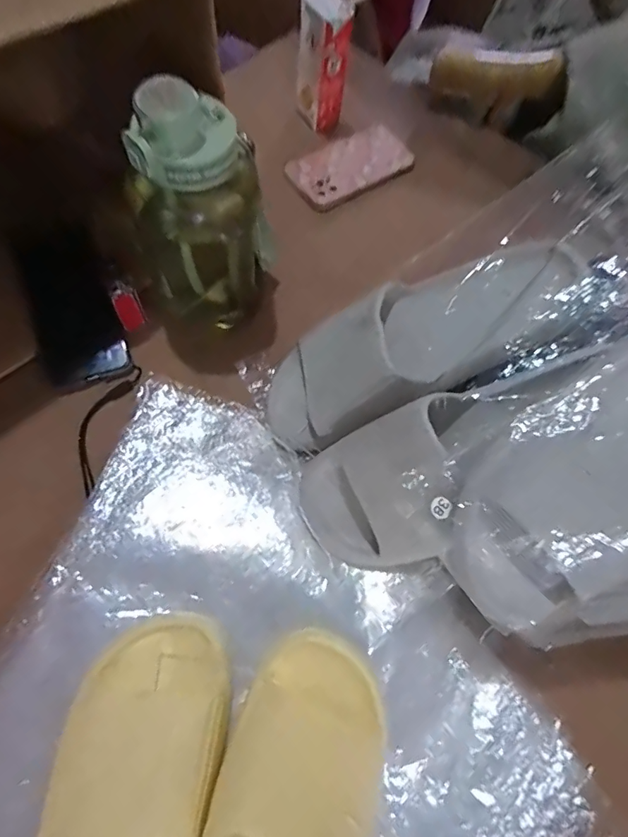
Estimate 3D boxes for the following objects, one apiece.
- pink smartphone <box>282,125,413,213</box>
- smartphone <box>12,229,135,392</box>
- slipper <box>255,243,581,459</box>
[{"bbox_3d":[0.047,-0.328,0.618,0.166,0.012,0.093,-30,71,-15],"label":"pink smartphone"},{"bbox_3d":[-0.244,-0.112,0.479,0.080,0.014,0.162,-20,84,-12],"label":"smartphone"},{"bbox_3d":[0.074,-0.062,0.399,0.280,0.061,0.107,-25,67,16],"label":"slipper"}]

